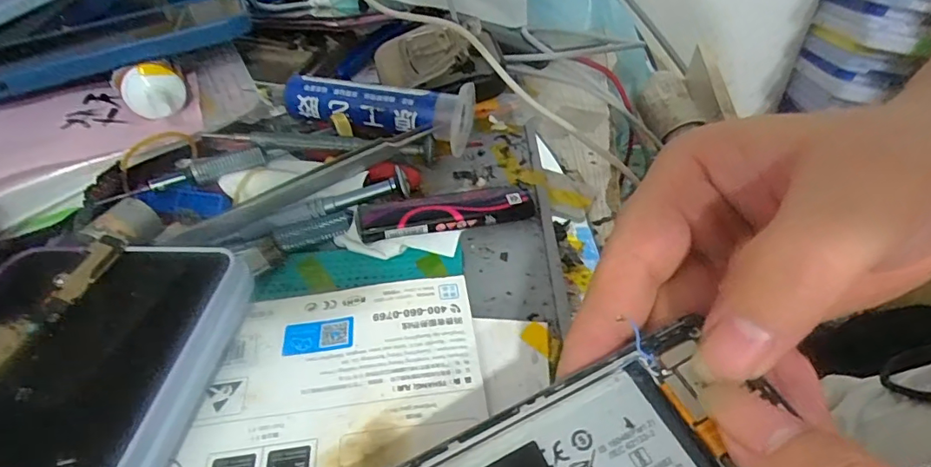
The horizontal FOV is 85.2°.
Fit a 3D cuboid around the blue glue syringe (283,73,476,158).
[{"bbox_3d":[-0.049,-0.072,0.284,0.108,0.026,0.027,7,44,13],"label":"blue glue syringe"}]

